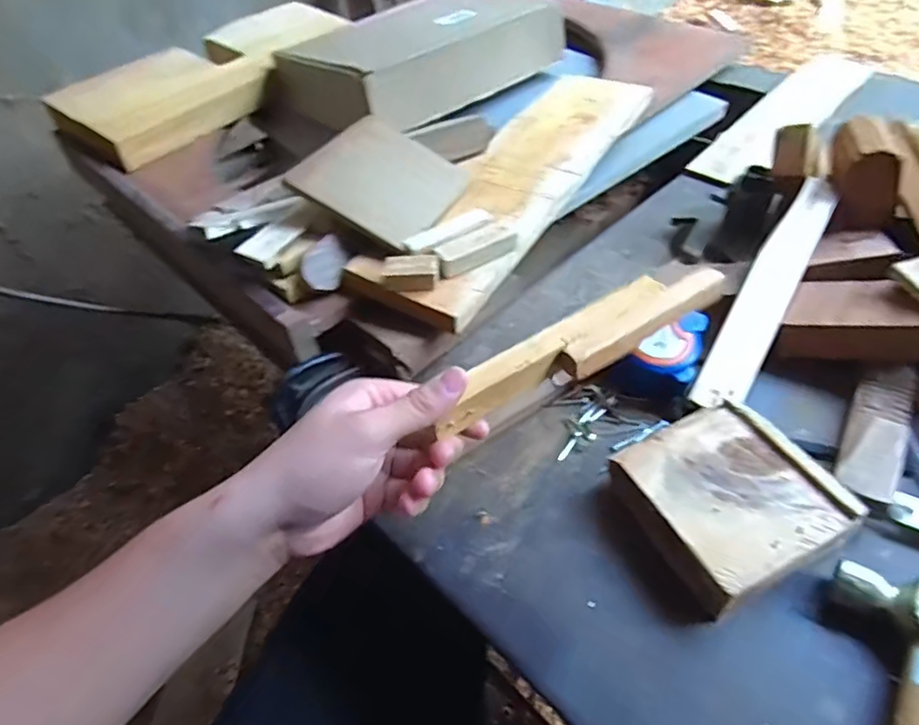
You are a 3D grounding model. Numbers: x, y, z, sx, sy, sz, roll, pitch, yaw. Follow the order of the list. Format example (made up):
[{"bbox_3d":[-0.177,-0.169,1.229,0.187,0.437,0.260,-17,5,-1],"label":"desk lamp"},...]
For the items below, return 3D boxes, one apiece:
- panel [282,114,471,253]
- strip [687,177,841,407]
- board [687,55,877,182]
[{"bbox_3d":[-0.063,-0.158,0.525,0.114,0.012,0.138,34,48,-6],"label":"panel"},{"bbox_3d":[0.225,-0.054,0.442,0.034,0.005,0.210,28,72,17],"label":"strip"},{"bbox_3d":[0.362,-0.273,0.670,0.073,0.009,0.304,34,62,28],"label":"board"}]

